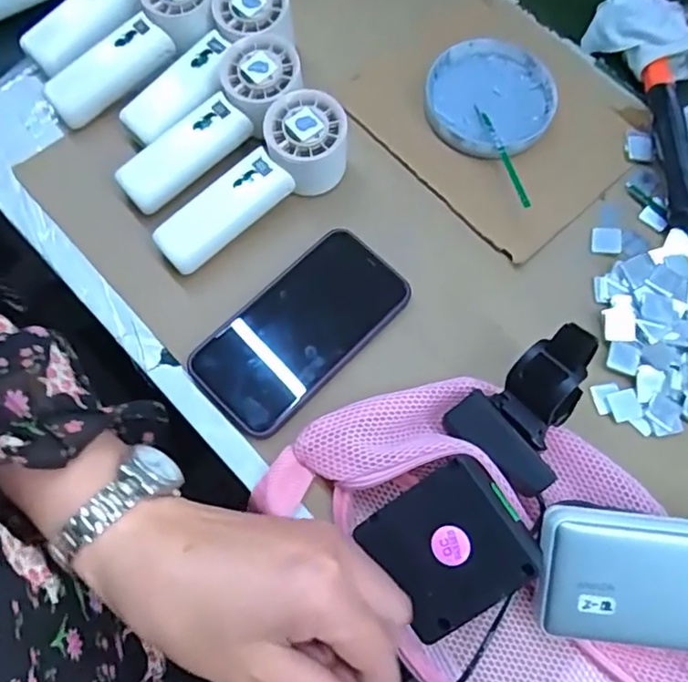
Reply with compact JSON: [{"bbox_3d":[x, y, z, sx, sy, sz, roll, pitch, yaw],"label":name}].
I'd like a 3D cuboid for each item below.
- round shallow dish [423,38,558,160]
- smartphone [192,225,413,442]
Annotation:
[{"bbox_3d":[0.117,-0.194,0.462,0.107,0.008,0.098,0,73,-1],"label":"round shallow dish"},{"bbox_3d":[-0.028,-0.009,0.400,0.150,0.018,0.074,-43,79,-13],"label":"smartphone"}]

